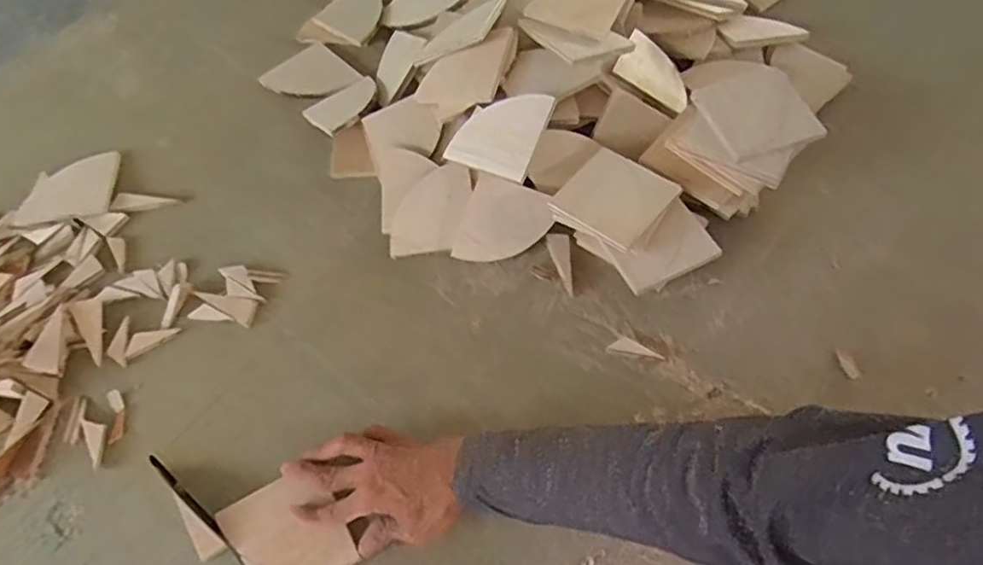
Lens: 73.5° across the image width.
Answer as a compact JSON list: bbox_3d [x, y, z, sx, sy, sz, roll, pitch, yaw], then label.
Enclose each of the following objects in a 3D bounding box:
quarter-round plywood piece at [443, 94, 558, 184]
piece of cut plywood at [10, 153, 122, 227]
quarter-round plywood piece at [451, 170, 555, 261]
[{"bbox_3d":[0.010,-0.169,0.727,0.096,0.010,0.099,25,95,21],"label":"quarter-round plywood piece"},{"bbox_3d":[-0.506,-0.113,0.786,0.109,0.006,0.096,-8,60,-5],"label":"piece of cut plywood"},{"bbox_3d":[0.015,-0.064,0.730,0.093,0.009,0.096,18,95,8],"label":"quarter-round plywood piece"}]

